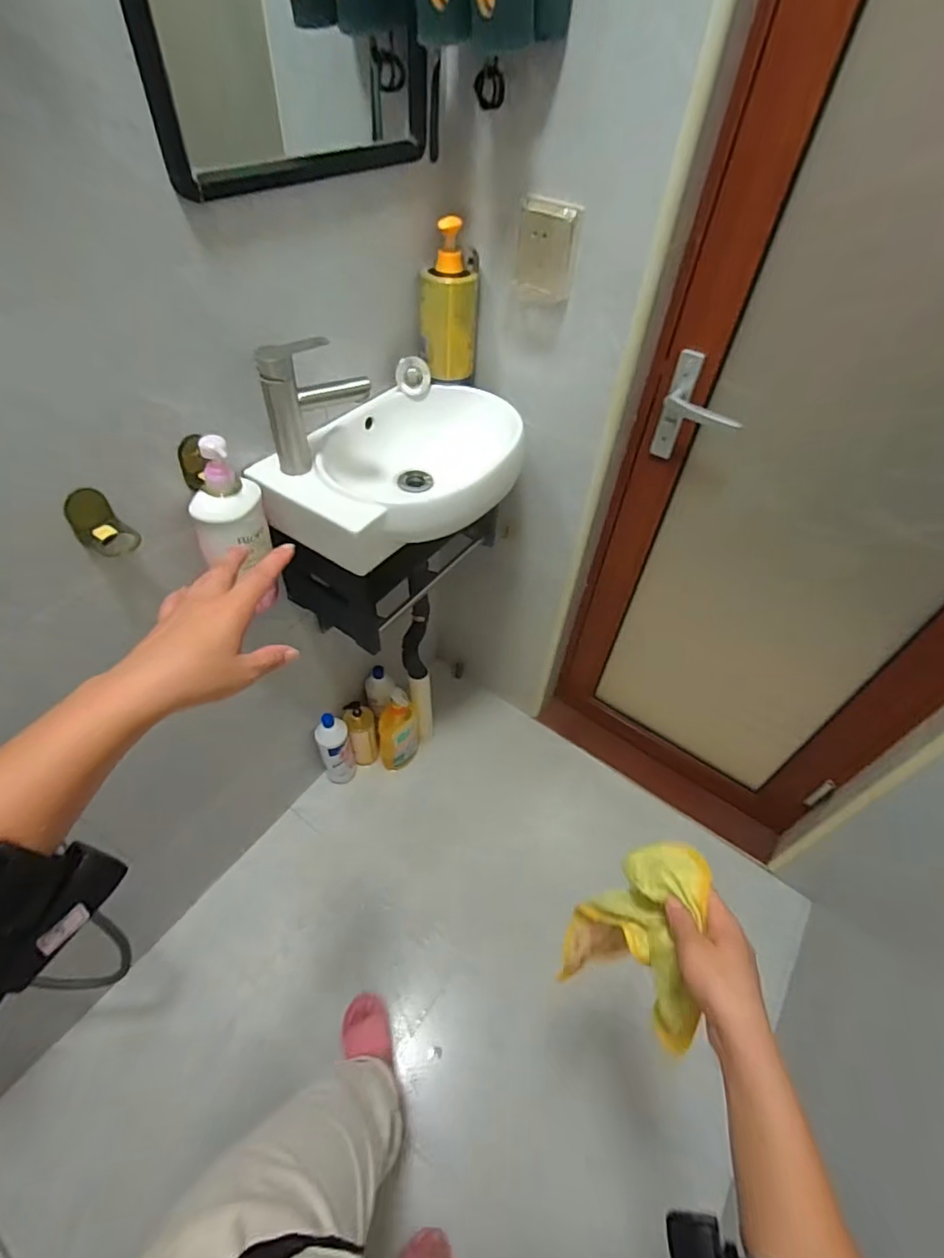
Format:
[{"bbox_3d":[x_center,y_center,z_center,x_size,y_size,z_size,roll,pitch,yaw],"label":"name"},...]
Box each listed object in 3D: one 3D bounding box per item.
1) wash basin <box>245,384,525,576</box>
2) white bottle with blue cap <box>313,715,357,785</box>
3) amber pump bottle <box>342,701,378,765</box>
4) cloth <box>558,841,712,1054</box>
[{"bbox_3d":[-0.100,-0.240,0.875,0.284,0.107,0.366,28,52,16],"label":"wash basin"},{"bbox_3d":[-0.334,0.296,1.362,0.081,0.223,0.072,-9,51,-14],"label":"white bottle with blue cap"},{"bbox_3d":[-0.281,0.262,1.409,0.079,0.226,0.072,-5,50,-11],"label":"amber pump bottle"},{"bbox_3d":[0.151,0.301,0.521,0.076,0.214,0.141,5,49,-3],"label":"cloth"}]

